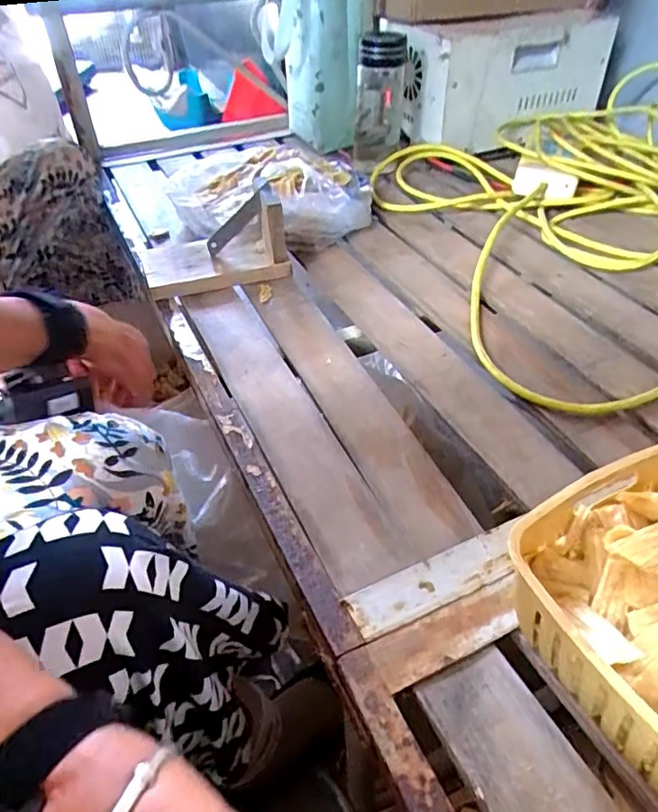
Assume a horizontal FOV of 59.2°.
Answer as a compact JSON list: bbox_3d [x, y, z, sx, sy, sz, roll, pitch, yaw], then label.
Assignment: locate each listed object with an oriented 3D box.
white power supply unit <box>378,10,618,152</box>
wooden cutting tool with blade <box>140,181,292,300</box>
[{"bbox_3d":[0.269,-0.515,0.918,0.328,0.163,0.136,-17,43,-16],"label":"white power supply unit"},{"bbox_3d":[-0.133,-0.184,0.646,0.164,0.087,0.092,-9,44,-7],"label":"wooden cutting tool with blade"}]

